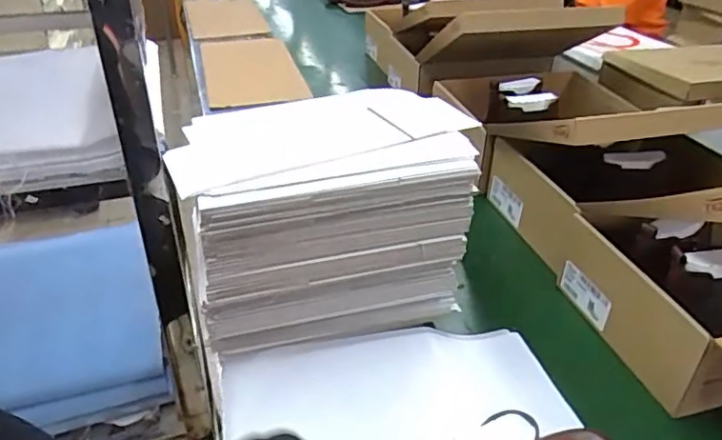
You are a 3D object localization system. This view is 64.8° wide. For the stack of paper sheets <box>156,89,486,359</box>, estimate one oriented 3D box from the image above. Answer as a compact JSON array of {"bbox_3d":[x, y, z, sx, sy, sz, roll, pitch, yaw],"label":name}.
[{"bbox_3d":[-0.043,-0.007,0.721,0.337,0.218,0.236,-13,36,-20],"label":"stack of paper sheets"}]

